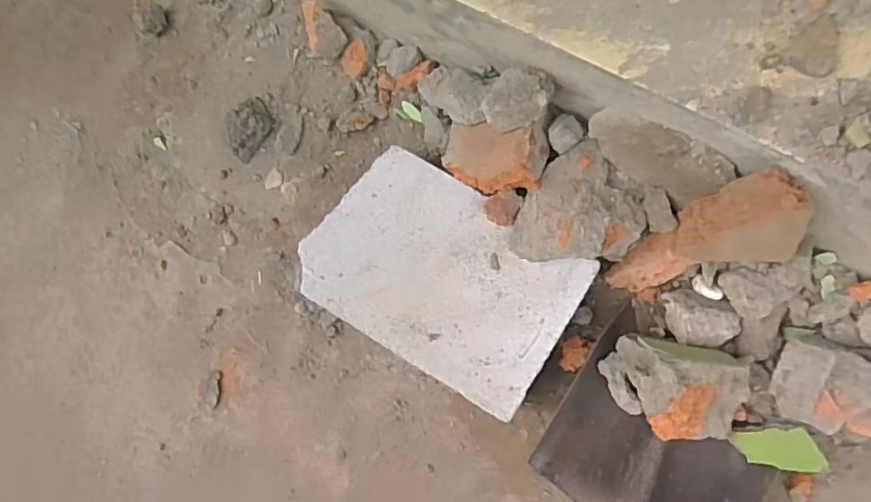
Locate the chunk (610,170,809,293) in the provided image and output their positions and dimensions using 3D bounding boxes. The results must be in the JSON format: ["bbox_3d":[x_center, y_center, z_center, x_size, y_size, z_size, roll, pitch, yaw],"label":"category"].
[{"bbox_3d":[0.267,-0.004,0.576,0.058,0.226,0.087,-27,83,-30],"label":"chunk"}]

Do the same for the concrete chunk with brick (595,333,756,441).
[{"bbox_3d":[0.249,0.146,0.598,0.139,0.074,0.098,10,89,8],"label":"concrete chunk with brick"}]

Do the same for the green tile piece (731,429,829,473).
[{"bbox_3d":[0.353,0.205,0.598,0.079,0.007,0.041,-10,75,28],"label":"green tile piece"}]

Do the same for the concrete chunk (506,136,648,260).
[{"bbox_3d":[0.138,-0.034,0.589,0.125,0.035,0.116,0,88,9],"label":"concrete chunk"}]

